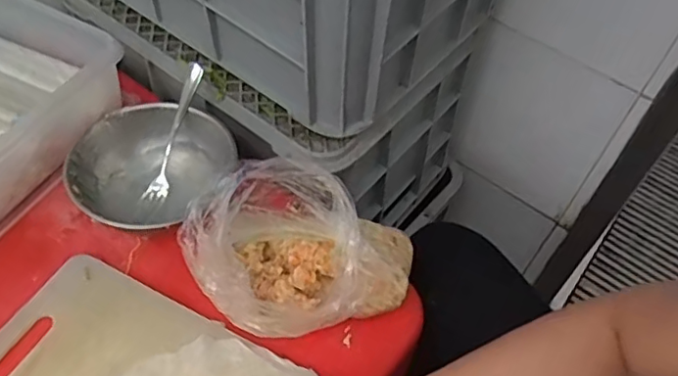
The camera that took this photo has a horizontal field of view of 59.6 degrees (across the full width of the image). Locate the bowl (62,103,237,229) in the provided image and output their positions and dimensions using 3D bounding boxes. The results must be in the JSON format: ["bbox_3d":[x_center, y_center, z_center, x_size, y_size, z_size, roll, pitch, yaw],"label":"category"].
[{"bbox_3d":[-0.209,-0.017,0.653,0.139,0.069,0.171,26,54,14],"label":"bowl"}]

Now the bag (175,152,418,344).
[{"bbox_3d":[-0.032,0.065,0.557,0.210,0.135,0.124,-4,53,-9],"label":"bag"}]

